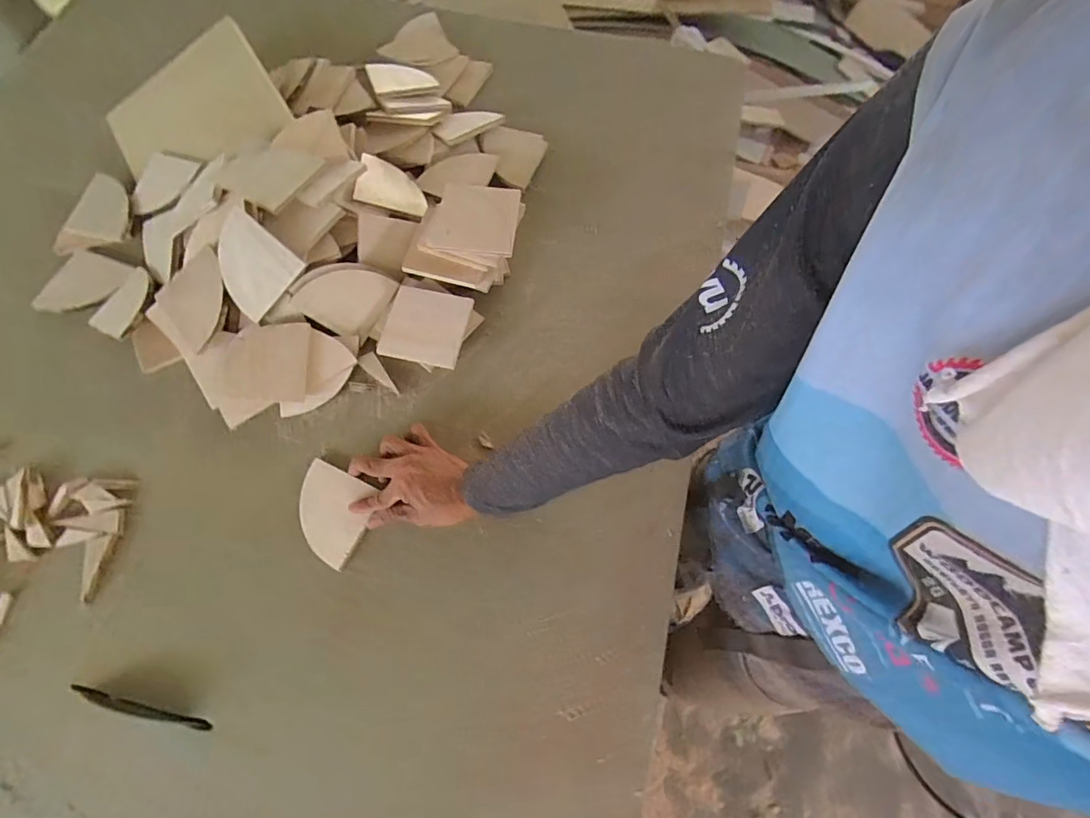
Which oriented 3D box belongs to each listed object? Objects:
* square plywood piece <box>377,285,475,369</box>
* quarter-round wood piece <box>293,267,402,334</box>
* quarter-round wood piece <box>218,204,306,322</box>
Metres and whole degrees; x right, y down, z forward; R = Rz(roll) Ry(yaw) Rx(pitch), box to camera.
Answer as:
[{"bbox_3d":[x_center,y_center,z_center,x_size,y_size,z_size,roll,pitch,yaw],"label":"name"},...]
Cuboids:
[{"bbox_3d":[-0.153,-0.109,0.652,0.102,0.010,0.103,11,69,4],"label":"square plywood piece"},{"bbox_3d":[-0.258,-0.149,0.653,0.090,0.007,0.100,38,81,-25],"label":"quarter-round wood piece"},{"bbox_3d":[-0.361,-0.175,0.613,0.094,0.010,0.098,-45,110,8],"label":"quarter-round wood piece"}]

